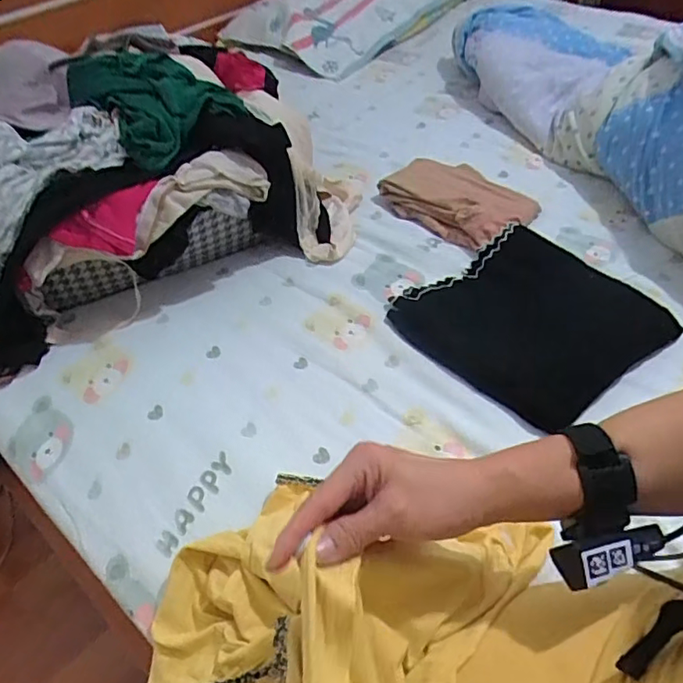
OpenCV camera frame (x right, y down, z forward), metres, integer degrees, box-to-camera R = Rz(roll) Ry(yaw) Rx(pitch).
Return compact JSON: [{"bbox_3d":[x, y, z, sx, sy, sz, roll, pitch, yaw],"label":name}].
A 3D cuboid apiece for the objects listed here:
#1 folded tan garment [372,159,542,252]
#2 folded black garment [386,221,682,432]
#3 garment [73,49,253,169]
[{"bbox_3d":[0.196,-0.242,0.929,0.173,0.051,0.240,-36,54,-25],"label":"folded tan garment"},{"bbox_3d":[0.244,-0.036,0.728,0.281,0.030,0.266,-30,51,-21],"label":"folded black garment"},{"bbox_3d":[-0.255,-0.339,0.773,0.208,0.071,0.179,34,58,31],"label":"garment"}]

